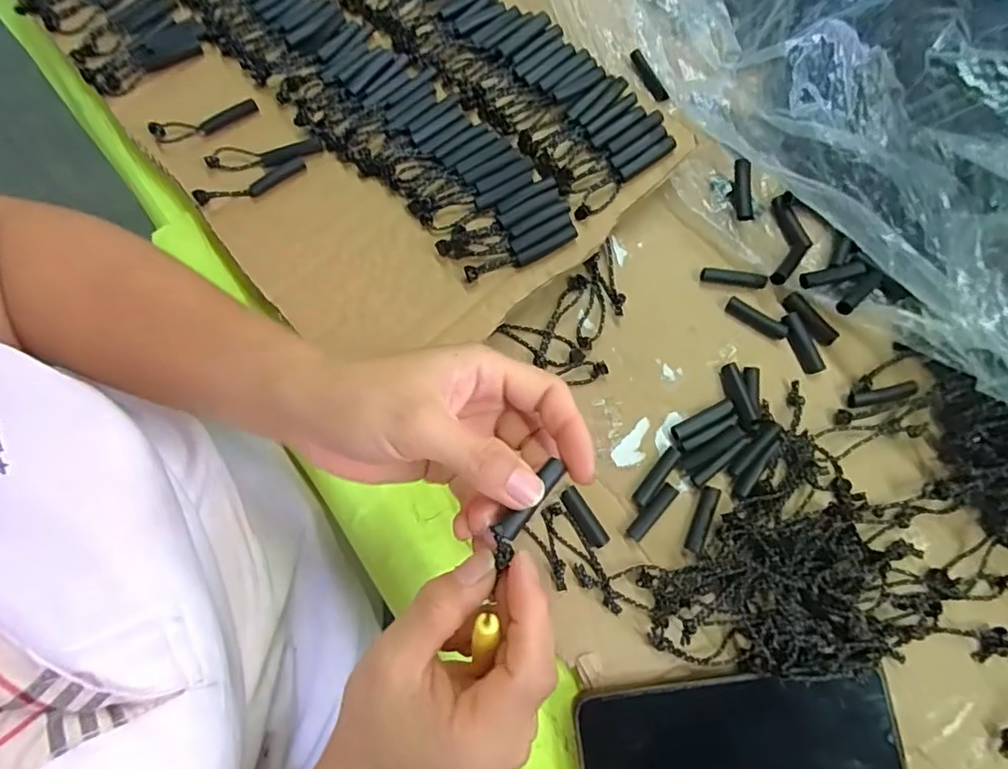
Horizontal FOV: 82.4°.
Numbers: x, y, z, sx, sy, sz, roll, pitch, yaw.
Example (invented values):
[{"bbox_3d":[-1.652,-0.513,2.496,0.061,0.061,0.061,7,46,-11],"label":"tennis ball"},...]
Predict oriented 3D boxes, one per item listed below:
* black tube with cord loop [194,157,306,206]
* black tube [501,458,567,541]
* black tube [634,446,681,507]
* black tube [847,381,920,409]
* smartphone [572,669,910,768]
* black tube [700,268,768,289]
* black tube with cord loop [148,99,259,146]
[{"bbox_3d":[-0.157,-0.125,0.358,0.068,0.009,0.013,-22,79,-3],"label":"black tube with cord loop"},{"bbox_3d":[0.011,0.045,0.224,0.009,0.008,0.035,37,66,8],"label":"black tube"},{"bbox_3d":[0.087,0.052,0.327,0.009,0.007,0.038,38,82,8],"label":"black tube"},{"bbox_3d":[0.218,0.006,0.330,0.039,0.006,0.009,-11,78,-1],"label":"black tube"},{"bbox_3d":[0.120,0.191,0.296,0.160,0.014,0.075,-7,78,0],"label":"smartphone"},{"bbox_3d":[0.138,-0.064,0.347,0.038,0.006,0.009,12,79,3],"label":"black tube"},{"bbox_3d":[-0.193,-0.168,0.371,0.067,0.007,0.015,-19,79,-3],"label":"black tube with cord loop"}]

